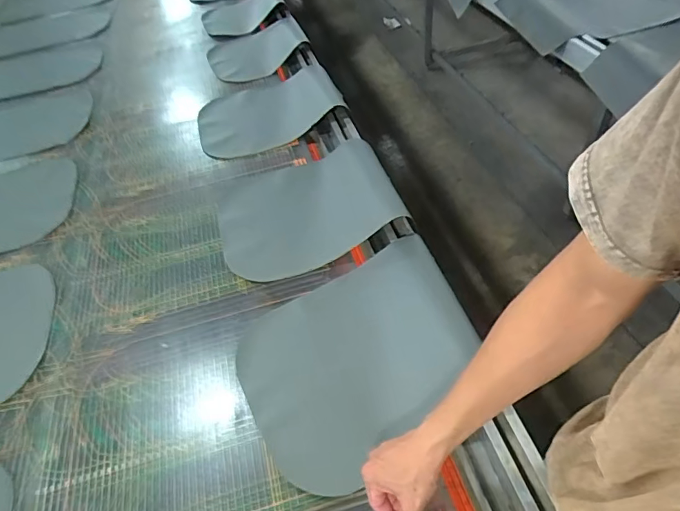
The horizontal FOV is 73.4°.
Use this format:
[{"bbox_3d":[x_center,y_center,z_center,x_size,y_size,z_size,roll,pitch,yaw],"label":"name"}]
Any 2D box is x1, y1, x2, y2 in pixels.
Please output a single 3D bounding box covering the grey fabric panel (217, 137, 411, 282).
[{"bbox_3d":[-0.070,-0.109,1.018,0.403,0.042,0.263,-25,66,-18],"label":"grey fabric panel"}]

